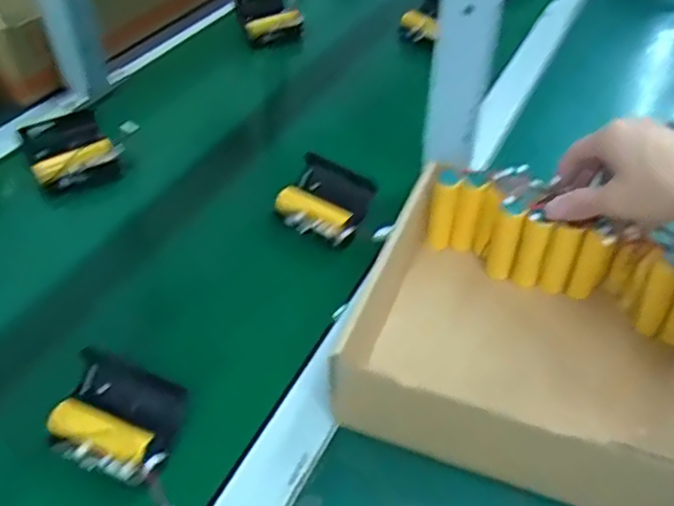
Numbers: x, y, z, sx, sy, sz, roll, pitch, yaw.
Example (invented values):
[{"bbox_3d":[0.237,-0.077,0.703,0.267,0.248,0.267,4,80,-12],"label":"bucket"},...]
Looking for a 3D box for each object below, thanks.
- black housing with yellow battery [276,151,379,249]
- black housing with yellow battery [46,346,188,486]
[{"bbox_3d":[-0.011,-0.049,0.585,0.082,0.036,0.063,29,50,24],"label":"black housing with yellow battery"},{"bbox_3d":[-0.144,0.106,0.424,0.082,0.026,0.069,17,46,14],"label":"black housing with yellow battery"}]

